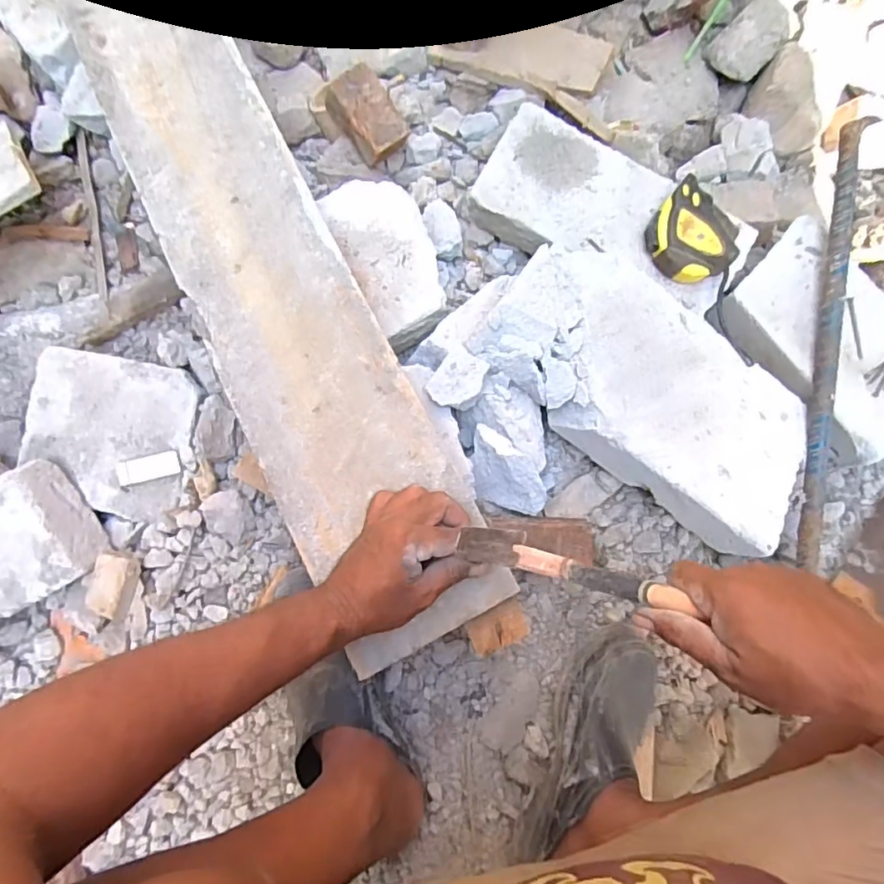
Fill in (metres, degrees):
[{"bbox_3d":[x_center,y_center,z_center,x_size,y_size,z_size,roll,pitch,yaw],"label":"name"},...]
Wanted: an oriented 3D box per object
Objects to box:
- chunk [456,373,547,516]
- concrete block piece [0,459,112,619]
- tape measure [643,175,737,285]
[{"bbox_3d":[0.075,0.003,0.629,0.097,0.060,0.158,-10,86,-2],"label":"chunk"},{"bbox_3d":[-0.493,0.118,0.640,0.148,0.069,0.143,-33,87,-4],"label":"concrete block piece"},{"bbox_3d":[0.292,-0.245,0.658,0.087,0.043,0.115,-31,87,-3],"label":"tape measure"}]

